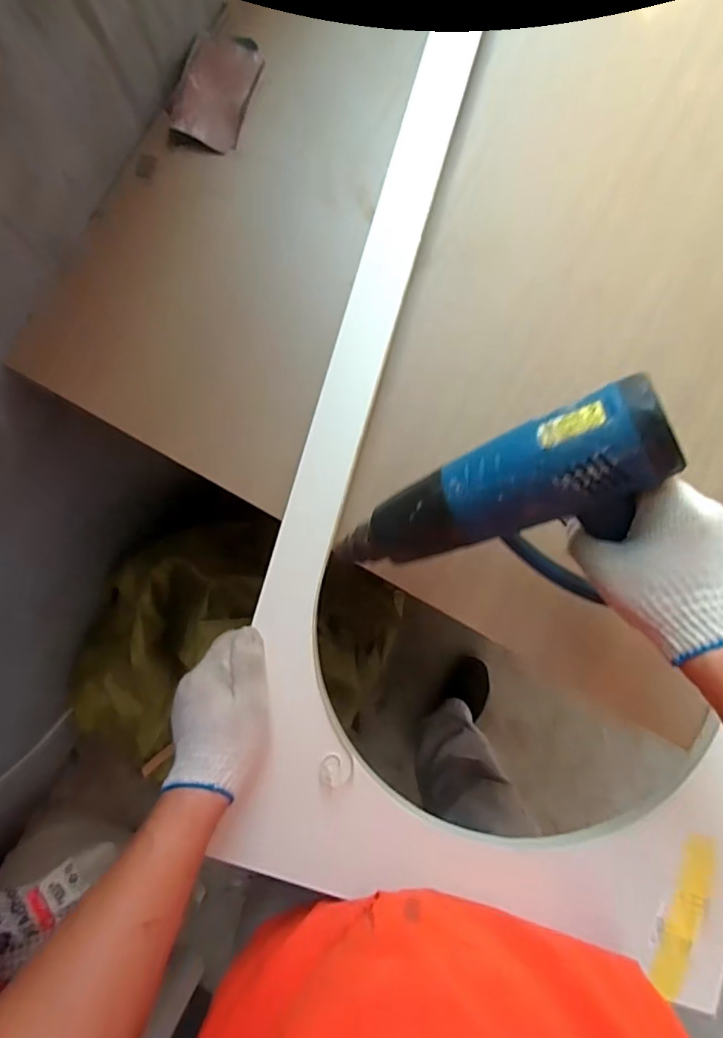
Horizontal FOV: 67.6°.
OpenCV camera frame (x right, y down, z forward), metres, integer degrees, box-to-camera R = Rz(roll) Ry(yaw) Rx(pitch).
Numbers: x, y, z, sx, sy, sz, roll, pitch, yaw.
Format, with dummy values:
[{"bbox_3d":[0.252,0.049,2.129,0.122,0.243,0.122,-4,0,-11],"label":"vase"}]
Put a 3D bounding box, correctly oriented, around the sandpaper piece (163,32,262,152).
[{"bbox_3d":[-0.147,-0.428,0.541,0.074,0.019,0.110,18,85,3],"label":"sandpaper piece"}]

